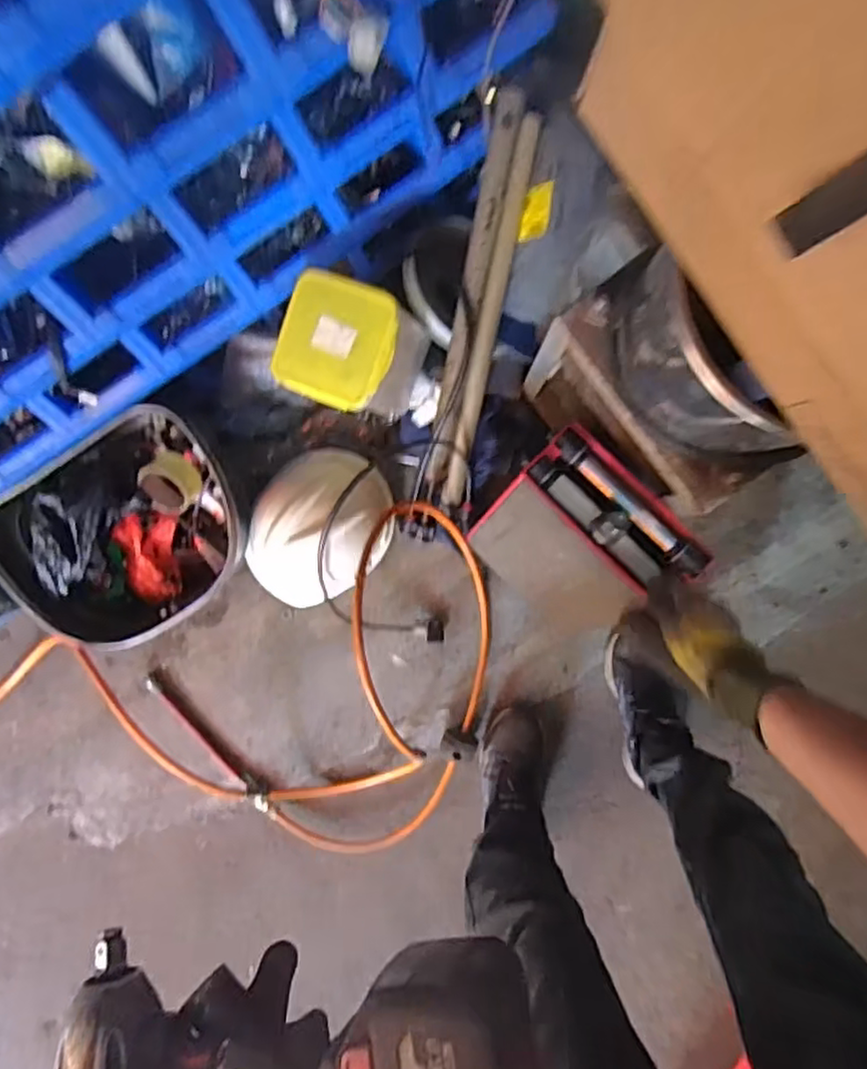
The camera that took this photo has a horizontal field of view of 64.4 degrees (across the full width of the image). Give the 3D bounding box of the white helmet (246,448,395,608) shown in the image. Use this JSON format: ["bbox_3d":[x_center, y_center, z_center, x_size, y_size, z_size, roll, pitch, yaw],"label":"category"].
[{"bbox_3d":[-0.190,-0.004,1.072,0.266,0.166,0.199,-34,90,4],"label":"white helmet"}]

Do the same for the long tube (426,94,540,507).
[{"bbox_3d":[0.063,-0.304,0.982,0.060,0.035,0.545,11,116,1],"label":"long tube"}]

